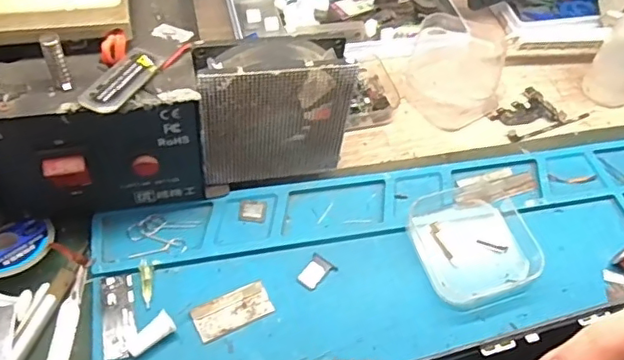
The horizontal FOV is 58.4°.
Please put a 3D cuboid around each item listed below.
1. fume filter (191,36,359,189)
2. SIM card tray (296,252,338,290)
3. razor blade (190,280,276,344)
[{"bbox_3d":[-0.016,-0.037,0.307,0.090,0.083,0.030,-10,54,-13],"label":"fume filter"},{"bbox_3d":[0.002,0.048,0.295,0.015,0.004,0.020,32,56,18],"label":"SIM card tray"},{"bbox_3d":[-0.039,0.065,0.279,0.038,0.004,0.018,-21,57,-20],"label":"razor blade"}]

